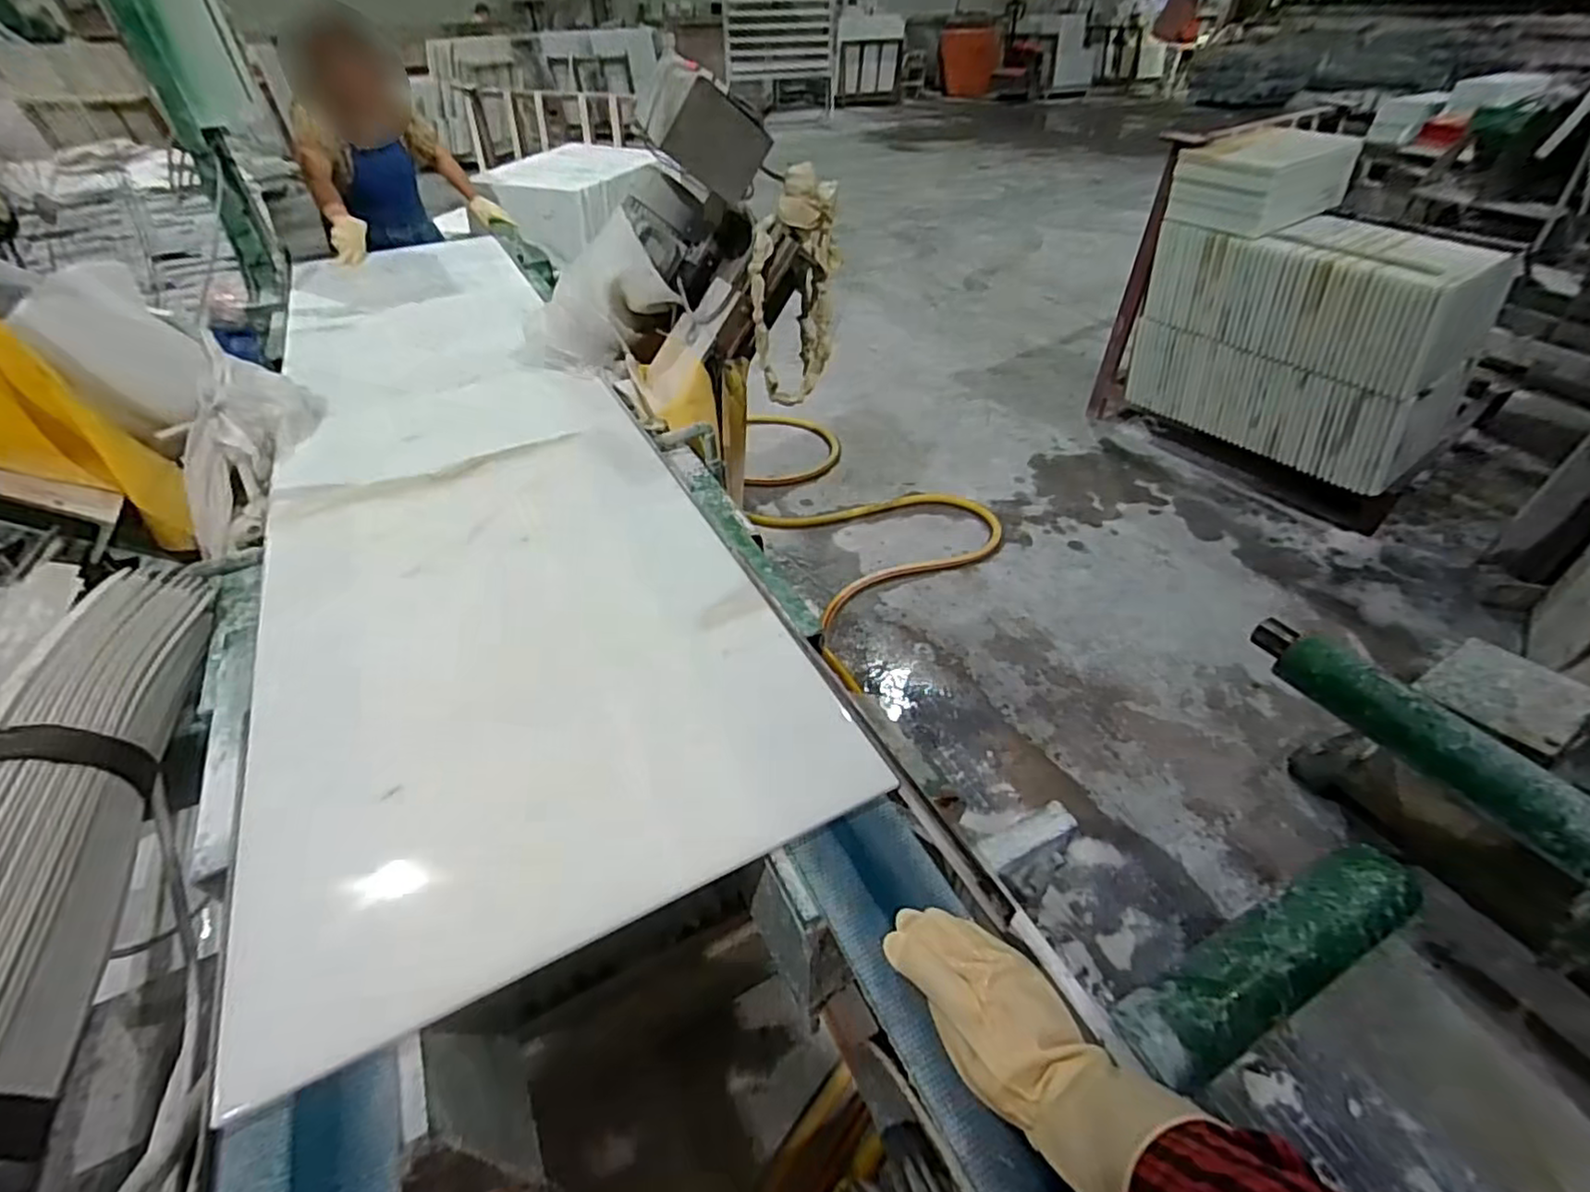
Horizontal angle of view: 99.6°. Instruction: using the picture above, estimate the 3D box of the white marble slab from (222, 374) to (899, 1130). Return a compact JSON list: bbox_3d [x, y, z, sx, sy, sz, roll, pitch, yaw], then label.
[{"bbox_3d":[-0.420,-0.049,0.969,0.607,0.027,1.147,-18,46,-20],"label":"white marble slab"}]

